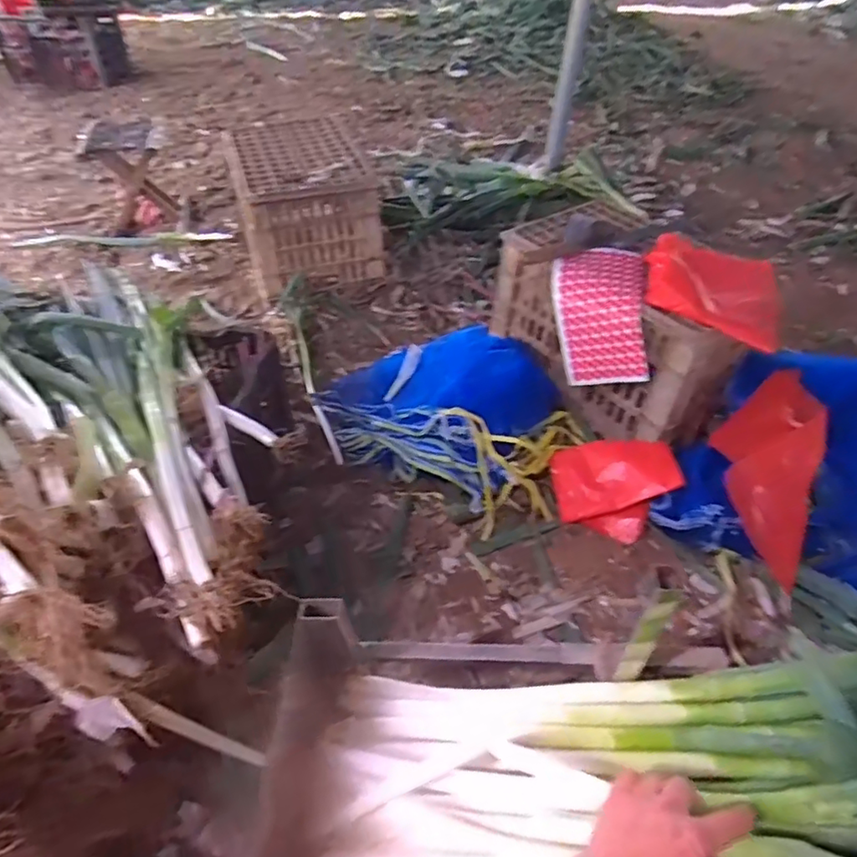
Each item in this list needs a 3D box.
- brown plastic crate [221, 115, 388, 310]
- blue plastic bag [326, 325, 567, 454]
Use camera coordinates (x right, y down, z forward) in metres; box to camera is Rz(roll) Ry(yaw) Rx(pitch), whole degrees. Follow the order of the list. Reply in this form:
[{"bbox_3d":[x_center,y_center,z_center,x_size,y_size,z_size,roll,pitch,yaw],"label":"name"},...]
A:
[{"bbox_3d":[-0.358,-0.626,1.611,0.338,0.278,0.475,-15,48,-18],"label":"brown plastic crate"},{"bbox_3d":[0.047,-0.115,1.250,0.452,0.131,0.332,29,50,23],"label":"blue plastic bag"}]

